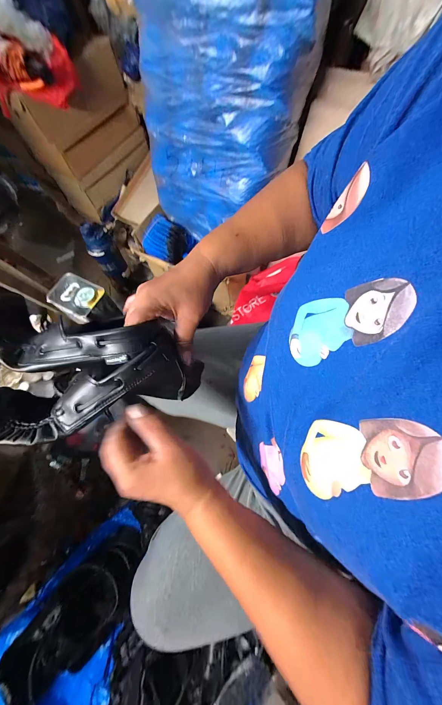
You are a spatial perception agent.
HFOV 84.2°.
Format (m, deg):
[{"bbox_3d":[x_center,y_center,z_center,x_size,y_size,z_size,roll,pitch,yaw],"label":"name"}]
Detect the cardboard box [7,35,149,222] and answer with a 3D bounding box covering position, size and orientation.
[{"bbox_3d":[-0.434,-0.705,0.796,0.171,0.357,0.329,42,77,16],"label":"cardboard box"}]

